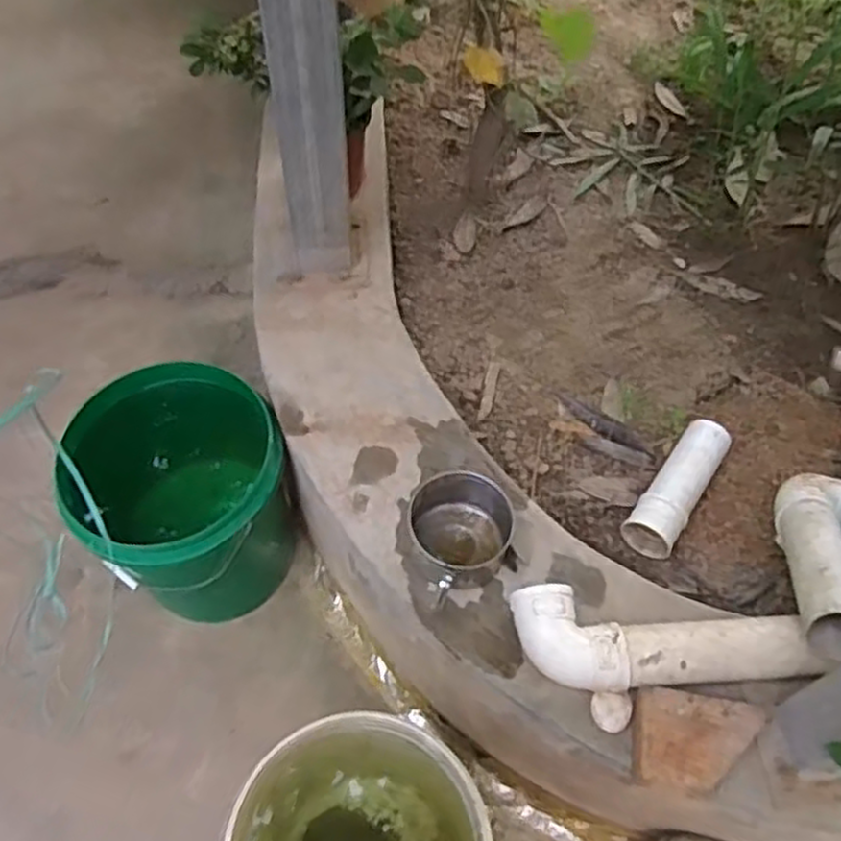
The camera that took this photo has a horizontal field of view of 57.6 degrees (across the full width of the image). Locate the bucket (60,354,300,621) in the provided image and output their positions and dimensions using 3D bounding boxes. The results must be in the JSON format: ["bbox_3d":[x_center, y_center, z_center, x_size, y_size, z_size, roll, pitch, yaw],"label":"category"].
[{"bbox_3d":[-0.384,0.138,1.288,0.321,0.364,0.302,1,57,-2],"label":"bucket"}]

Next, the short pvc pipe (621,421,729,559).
[{"bbox_3d":[0.423,0.102,1.242,0.078,0.068,0.269,32,62,17],"label":"short pvc pipe"}]

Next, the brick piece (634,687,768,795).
[{"bbox_3d":[0.332,0.384,0.906,0.151,0.043,0.113,10,57,4],"label":"brick piece"}]

